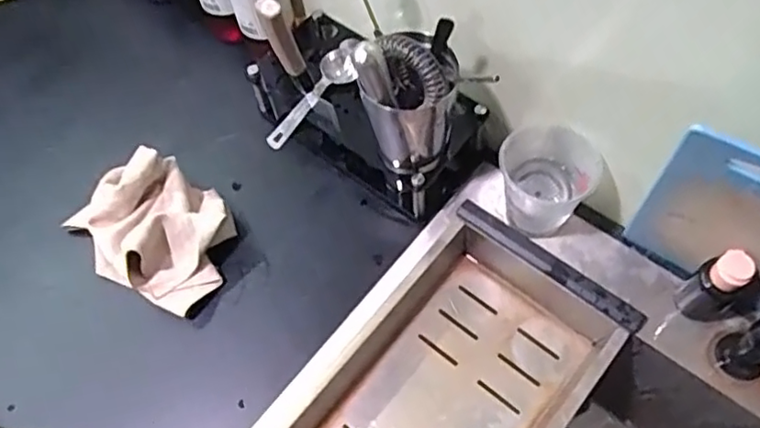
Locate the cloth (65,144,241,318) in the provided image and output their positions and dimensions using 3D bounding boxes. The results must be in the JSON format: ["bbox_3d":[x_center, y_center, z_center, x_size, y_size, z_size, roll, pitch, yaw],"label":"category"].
[{"bbox_3d":[-0.226,0.014,0.629,0.158,0.083,0.123,34,69,20],"label":"cloth"}]

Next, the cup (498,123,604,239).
[{"bbox_3d":[0.159,-0.030,0.602,0.083,0.087,0.080,-2,62,3],"label":"cup"}]

